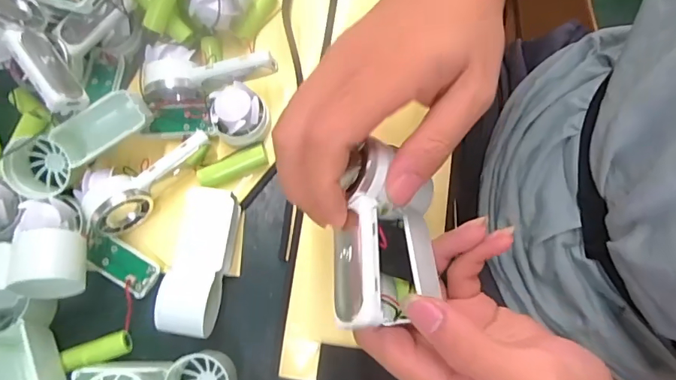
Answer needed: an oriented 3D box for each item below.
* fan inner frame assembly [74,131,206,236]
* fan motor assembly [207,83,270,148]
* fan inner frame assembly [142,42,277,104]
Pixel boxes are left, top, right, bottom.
[{"bbox_3d":[-0.127,-0.007,0.311,0.091,0.030,0.038,-28,80,-7],"label":"fan inner frame assembly"},{"bbox_3d":[-0.068,-0.053,0.322,0.037,0.027,0.036,-6,78,-3],"label":"fan motor assembly"},{"bbox_3d":[-0.089,-0.084,0.321,0.090,0.038,0.034,-5,78,-3],"label":"fan inner frame assembly"}]

